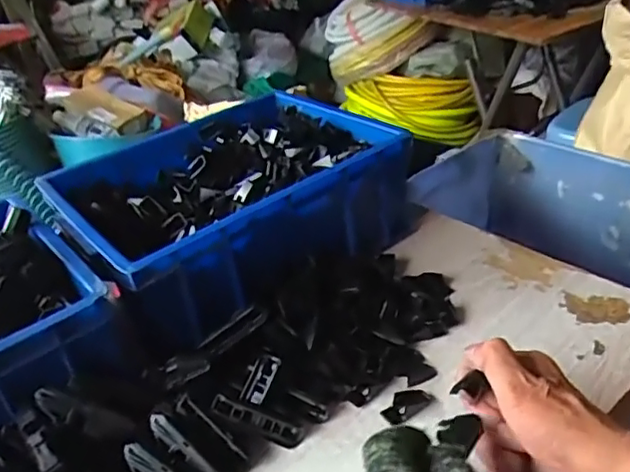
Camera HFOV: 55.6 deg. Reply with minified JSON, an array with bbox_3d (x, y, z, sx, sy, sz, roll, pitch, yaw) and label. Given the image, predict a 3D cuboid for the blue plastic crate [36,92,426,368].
[{"bbox_3d":[-0.093,-0.043,0.676,0.351,0.109,0.272,-26,36,-27],"label":"blue plastic crate"}]

